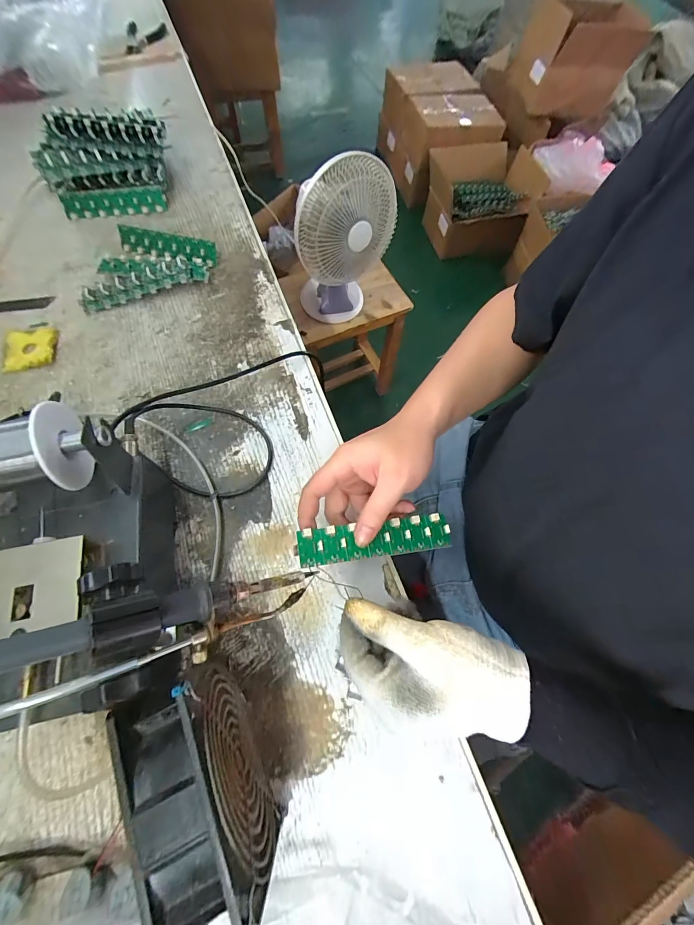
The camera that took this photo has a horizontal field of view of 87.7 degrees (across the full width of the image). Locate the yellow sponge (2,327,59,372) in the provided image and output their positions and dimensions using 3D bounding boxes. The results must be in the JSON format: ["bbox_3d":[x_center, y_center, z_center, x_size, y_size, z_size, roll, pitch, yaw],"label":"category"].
[{"bbox_3d":[-0.373,-0.137,0.427,0.054,0.007,0.060,-8,67,-6],"label":"yellow sponge"}]

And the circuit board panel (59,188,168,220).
[{"bbox_3d":[-0.337,-0.374,0.522,0.143,0.027,0.029,-8,67,-6],"label":"circuit board panel"}]

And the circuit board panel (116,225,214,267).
[{"bbox_3d":[-0.245,-0.294,0.490,0.140,0.028,0.010,12,31,4],"label":"circuit board panel"}]

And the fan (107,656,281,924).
[{"bbox_3d":[-0.085,0.199,0.229,0.051,0.118,0.123,-20,68,-12],"label":"fan"}]

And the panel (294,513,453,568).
[{"bbox_3d":[0.026,0.066,0.311,0.137,0.006,0.030,-4,67,-16],"label":"panel"}]

